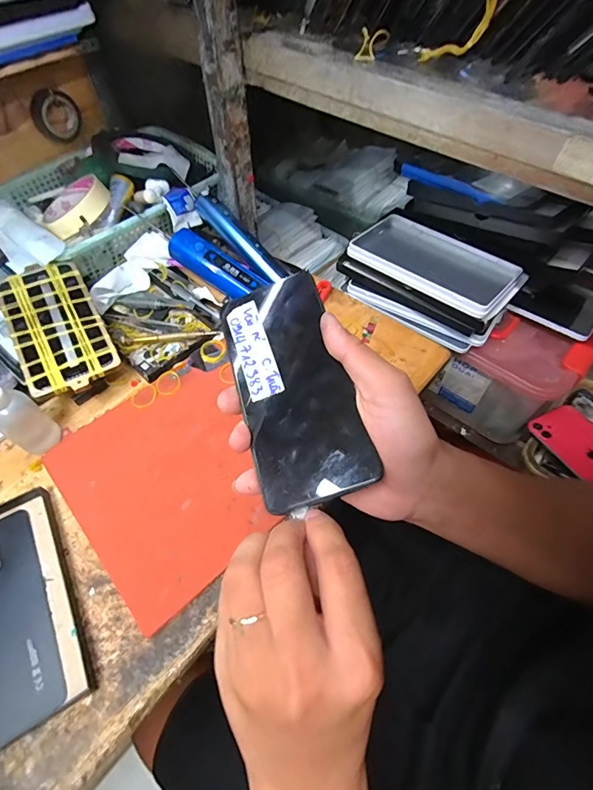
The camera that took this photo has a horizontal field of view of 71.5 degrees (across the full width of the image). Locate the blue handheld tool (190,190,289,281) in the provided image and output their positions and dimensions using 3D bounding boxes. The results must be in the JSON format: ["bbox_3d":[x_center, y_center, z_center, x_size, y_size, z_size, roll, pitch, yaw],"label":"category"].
[{"bbox_3d":[-0.071,-0.194,0.512,0.148,0.022,0.023,46,65,6],"label":"blue handheld tool"}]

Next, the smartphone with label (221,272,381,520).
[{"bbox_3d":[-0.003,-0.008,0.277,0.071,0.009,0.158,-20,67,8],"label":"smartphone with label"}]

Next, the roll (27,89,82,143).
[{"bbox_3d":[-0.310,-0.361,0.532,0.016,0.057,0.060,38,63,23],"label":"roll"}]

